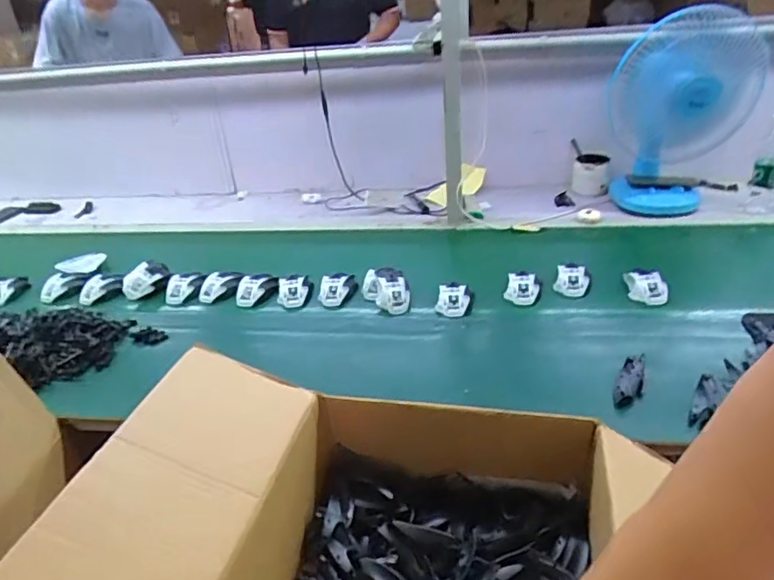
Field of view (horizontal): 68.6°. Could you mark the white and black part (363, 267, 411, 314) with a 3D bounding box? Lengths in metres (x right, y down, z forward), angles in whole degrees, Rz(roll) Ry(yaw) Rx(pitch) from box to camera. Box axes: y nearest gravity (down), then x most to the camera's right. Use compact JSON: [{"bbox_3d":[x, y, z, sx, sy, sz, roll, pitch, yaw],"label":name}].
[{"bbox_3d":[-0.003,-0.006,1.163,0.083,0.047,0.127,-12,30,-11],"label":"white and black part"}]

